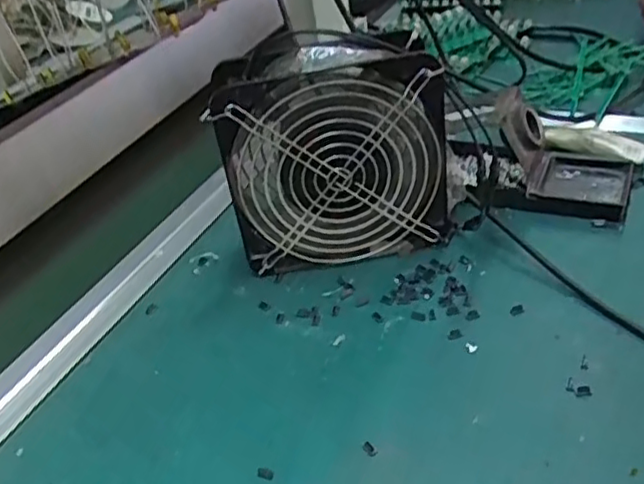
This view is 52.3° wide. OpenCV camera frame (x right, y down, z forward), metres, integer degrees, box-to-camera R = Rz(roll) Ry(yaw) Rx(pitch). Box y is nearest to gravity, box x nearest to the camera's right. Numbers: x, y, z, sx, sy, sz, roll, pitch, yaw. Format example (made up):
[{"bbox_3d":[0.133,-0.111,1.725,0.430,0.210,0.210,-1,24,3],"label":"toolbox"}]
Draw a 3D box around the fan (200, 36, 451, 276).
[{"bbox_3d":[0.011,-0.061,0.464,0.154,0.153,0.061,-7,35,2],"label":"fan"}]

